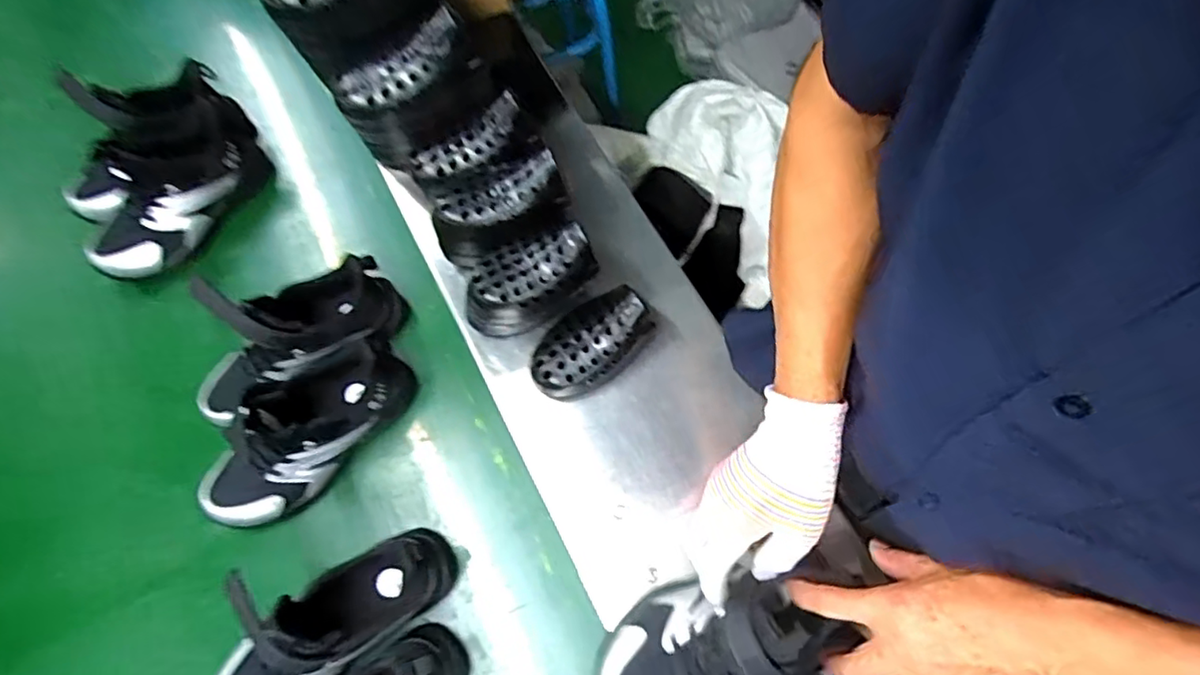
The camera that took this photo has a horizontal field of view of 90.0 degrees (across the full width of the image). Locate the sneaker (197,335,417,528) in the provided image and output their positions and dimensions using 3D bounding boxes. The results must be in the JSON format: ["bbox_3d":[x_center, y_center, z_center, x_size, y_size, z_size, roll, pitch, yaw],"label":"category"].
[{"bbox_3d":[-0.278,0.085,0.560,0.083,0.110,0.215,38,73,14],"label":"sneaker"}]

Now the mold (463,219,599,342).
[{"bbox_3d":[-0.067,-0.052,0.576,0.127,0.097,0.060,-15,69,-5],"label":"mold"}]

